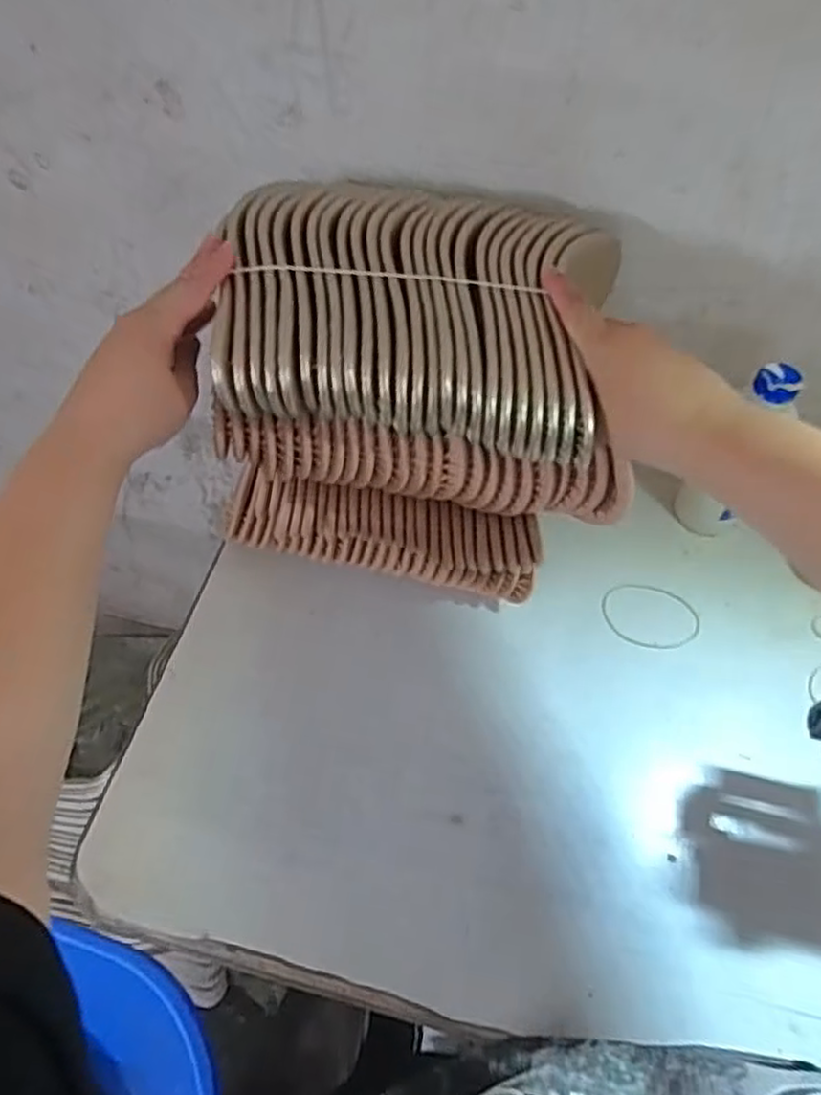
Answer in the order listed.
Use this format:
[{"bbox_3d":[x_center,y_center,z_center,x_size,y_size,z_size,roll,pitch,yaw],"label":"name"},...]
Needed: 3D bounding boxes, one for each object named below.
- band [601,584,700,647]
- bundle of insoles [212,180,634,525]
[{"bbox_3d":[0.211,0.061,0.613,0.084,0.004,0.056,11,70,5],"label":"band"},{"bbox_3d":[0.012,-0.134,0.486,0.277,0.127,0.175,6,56,6],"label":"bundle of insoles"}]

